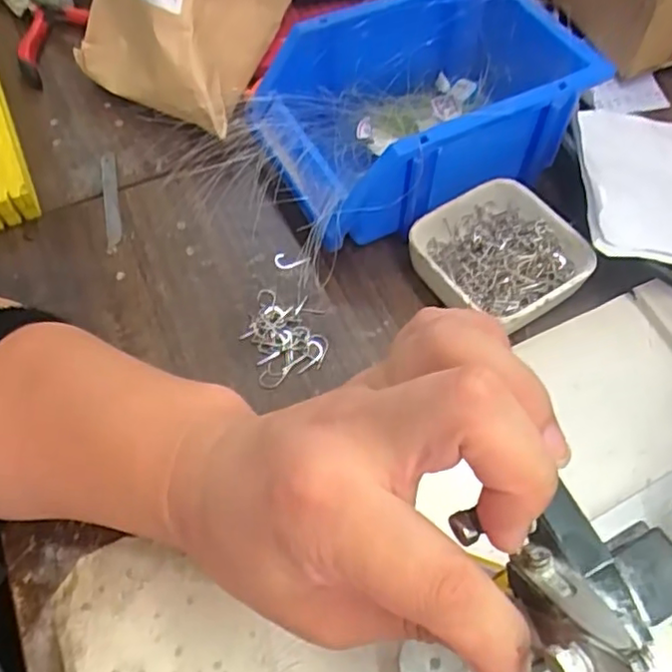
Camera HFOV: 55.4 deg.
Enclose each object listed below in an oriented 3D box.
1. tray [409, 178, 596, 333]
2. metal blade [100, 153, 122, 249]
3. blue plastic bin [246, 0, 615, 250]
[{"bbox_3d":[0.091,-0.041,0.362,0.091,0.030,0.082,-33,65,-17],"label":"tray"},{"bbox_3d":[-0.146,-0.090,0.415,0.010,0.004,0.085,-16,60,-1],"label":"metal blade"},{"bbox_3d":[0.049,-0.135,0.392,0.189,0.081,0.124,-25,63,-13],"label":"blue plastic bin"}]

